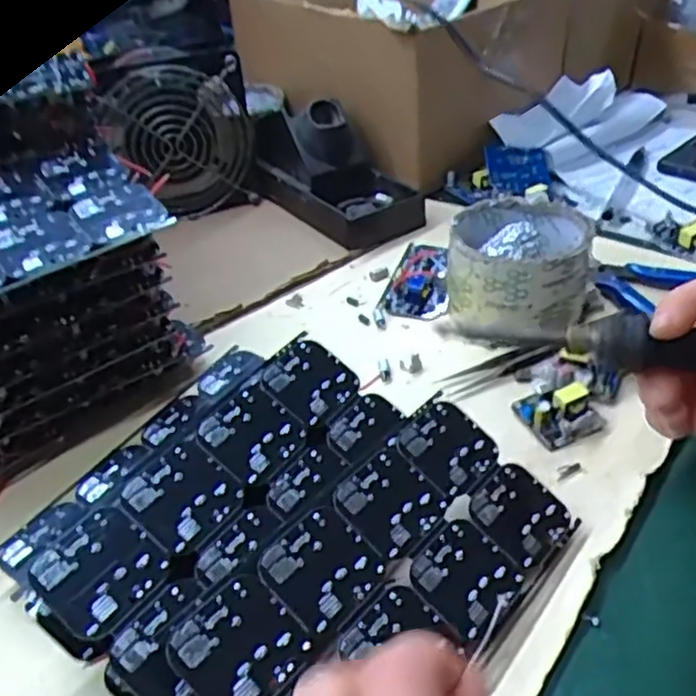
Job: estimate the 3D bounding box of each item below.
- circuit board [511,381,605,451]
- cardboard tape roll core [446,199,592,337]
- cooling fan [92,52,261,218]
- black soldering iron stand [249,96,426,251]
[{"bbox_3d":[0.105,0.030,0.355,0.034,0.017,0.032,-14,38,-14],"label":"circuit board"},{"bbox_3d":[0.099,-0.047,0.423,0.078,0.053,0.076,3,37,8],"label":"cardboard tape roll core"},{"bbox_3d":[-0.129,-0.161,0.551,0.108,0.113,0.033,-17,39,-18],"label":"cooling fan"},{"bbox_3d":[-0.011,-0.143,0.551,0.078,0.076,0.150,-26,42,-28],"label":"black soldering iron stand"}]

